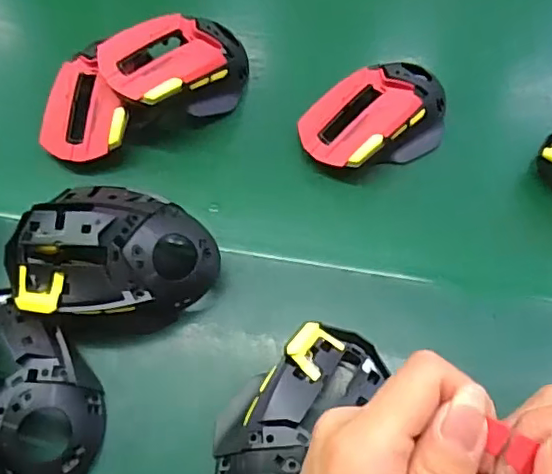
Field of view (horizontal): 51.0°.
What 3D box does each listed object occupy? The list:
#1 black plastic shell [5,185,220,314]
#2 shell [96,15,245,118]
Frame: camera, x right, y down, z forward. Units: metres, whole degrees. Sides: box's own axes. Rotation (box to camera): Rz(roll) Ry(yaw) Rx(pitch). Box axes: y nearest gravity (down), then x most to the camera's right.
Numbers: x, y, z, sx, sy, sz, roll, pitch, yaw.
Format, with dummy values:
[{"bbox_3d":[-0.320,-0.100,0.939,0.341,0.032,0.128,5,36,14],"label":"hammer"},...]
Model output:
[{"bbox_3d":[-0.095,0.003,0.345,0.118,0.056,0.092,-3,61,-5],"label":"black plastic shell"},{"bbox_3d":[-0.068,-0.119,0.417,0.102,0.053,0.060,-28,62,-16],"label":"shell"}]

